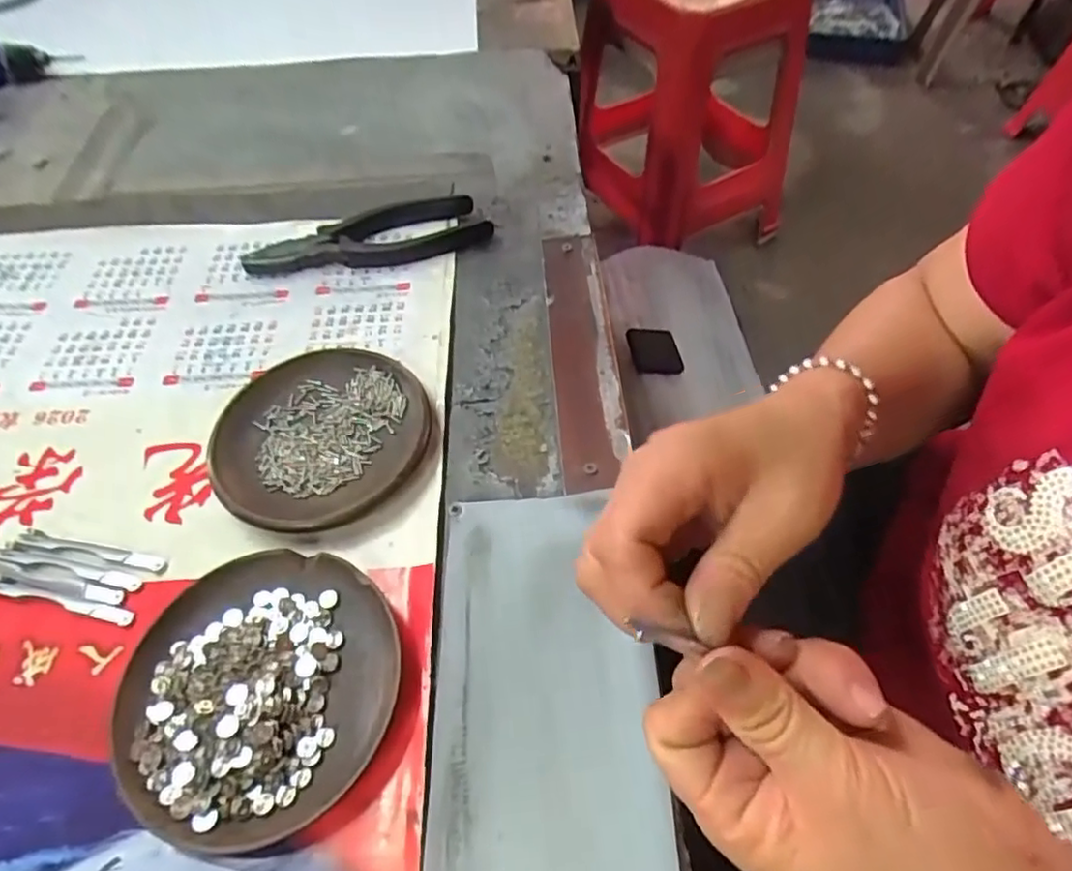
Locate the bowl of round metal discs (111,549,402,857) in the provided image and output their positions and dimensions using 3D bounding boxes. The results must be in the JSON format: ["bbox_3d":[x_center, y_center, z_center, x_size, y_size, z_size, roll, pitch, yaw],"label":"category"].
[{"bbox_3d":[-0.117,0.106,0.274,0.111,0.018,0.114,-2,54,3],"label":"bowl of round metal discs"}]

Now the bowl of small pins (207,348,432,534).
[{"bbox_3d":[-0.114,-0.001,0.350,0.109,0.019,0.112,-2,54,3],"label":"bowl of small pins"}]

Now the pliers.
[{"bbox_3d":[-0.115,-0.133,0.443,0.162,0.018,0.045,-14,54,-6],"label":"pliers"}]

